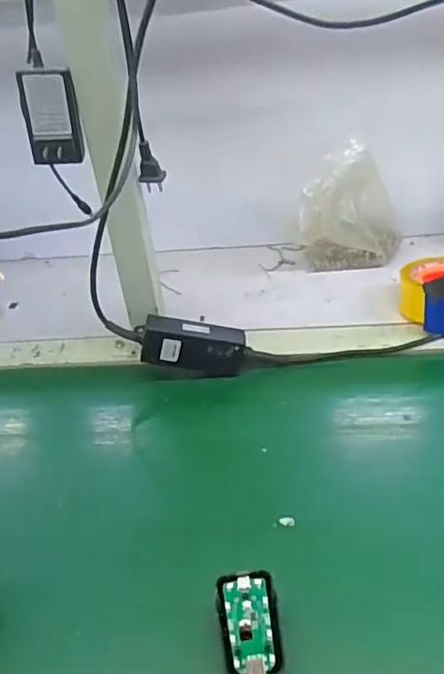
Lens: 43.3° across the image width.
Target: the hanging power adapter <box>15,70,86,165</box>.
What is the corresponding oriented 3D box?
[{"bbox_3d":[-0.158,-0.202,0.518,0.052,0.076,0.028,-14,37,-9],"label":"hanging power adapter"}]

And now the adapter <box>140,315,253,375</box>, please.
[{"bbox_3d":[-0.031,0.009,0.640,0.117,0.053,0.035,10,36,-8],"label":"adapter"}]

